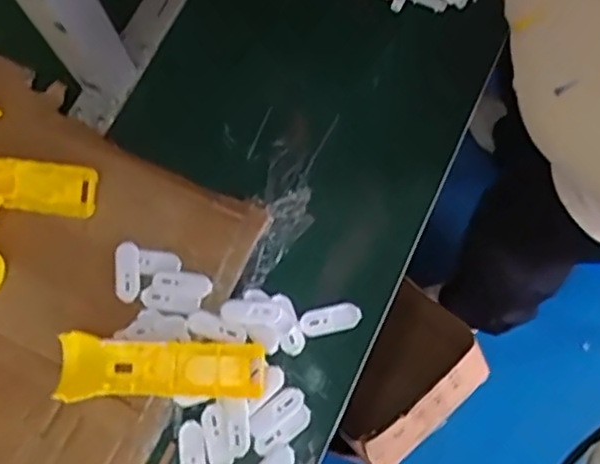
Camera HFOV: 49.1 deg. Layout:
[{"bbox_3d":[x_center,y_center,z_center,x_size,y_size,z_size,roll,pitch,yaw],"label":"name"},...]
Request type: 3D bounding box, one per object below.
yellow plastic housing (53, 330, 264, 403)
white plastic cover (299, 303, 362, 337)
[{"bbox_3d":[-0.108,0.108,0.519,0.154,0.020,0.047,2,75,-1],"label":"yellow plastic housing"},{"bbox_3d":[0.025,0.071,0.540,0.050,0.004,0.021,-15,71,-1],"label":"white plastic cover"}]

